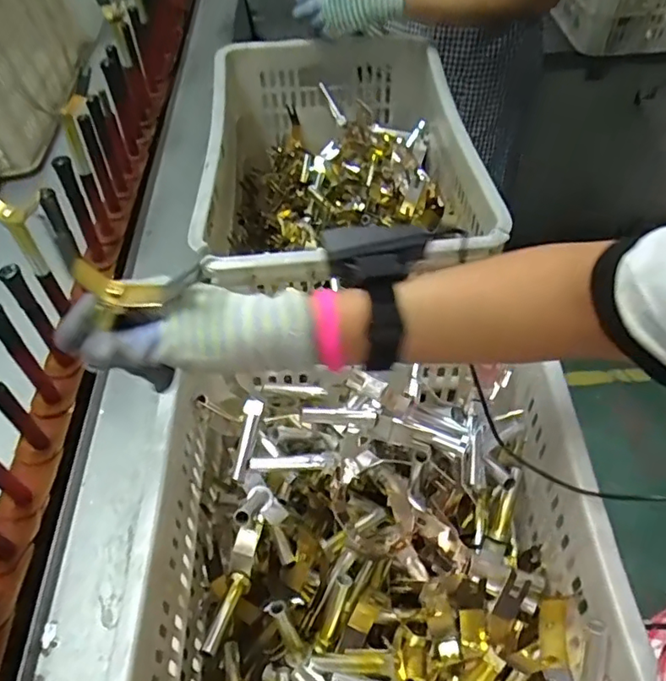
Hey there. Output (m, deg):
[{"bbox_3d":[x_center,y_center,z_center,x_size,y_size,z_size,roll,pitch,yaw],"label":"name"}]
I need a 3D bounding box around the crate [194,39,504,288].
[{"bbox_3d":[0.002,-0.244,0.852,0.332,0.210,0.560,-7,50,-1],"label":"crate"}]

